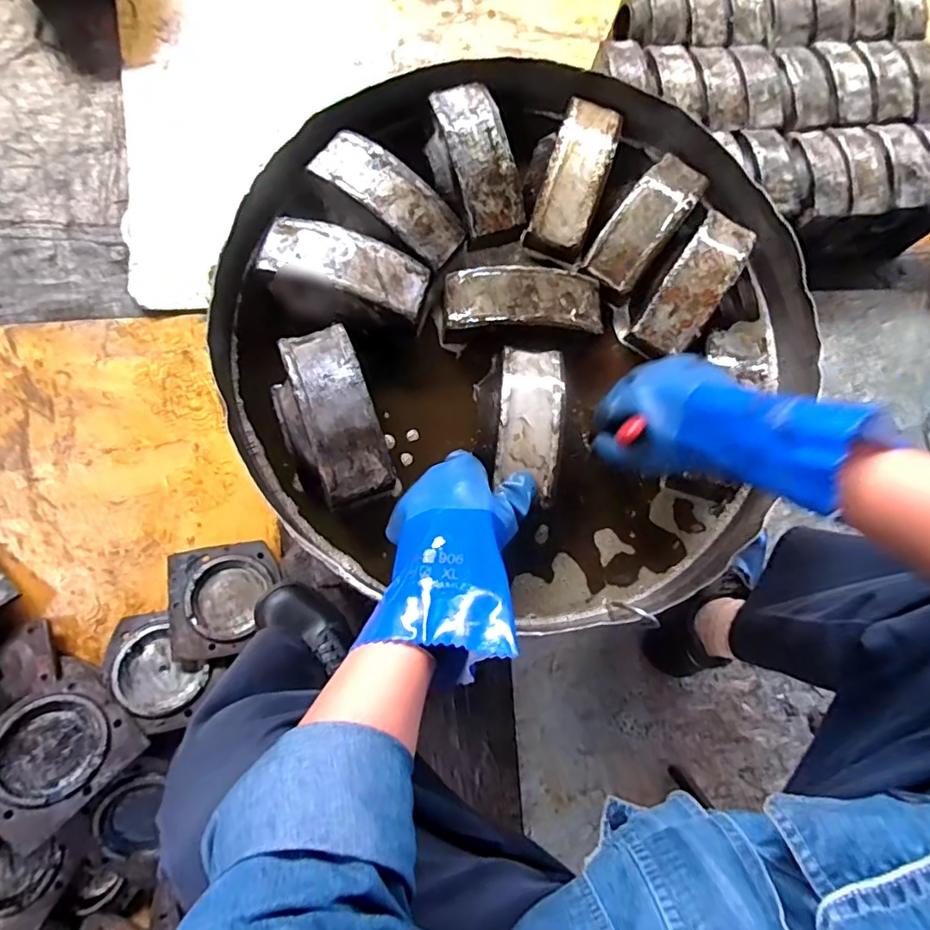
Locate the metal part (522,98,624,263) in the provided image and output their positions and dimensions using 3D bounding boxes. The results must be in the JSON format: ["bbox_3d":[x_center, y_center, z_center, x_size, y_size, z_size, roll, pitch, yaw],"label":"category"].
[{"bbox_3d":[0.117,-0.308,0.594,0.063,0.054,0.160,19,79,-3],"label":"metal part"}]

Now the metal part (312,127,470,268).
[{"bbox_3d":[-0.076,-0.270,0.560,0.163,0.035,0.061,38,79,1],"label":"metal part"}]

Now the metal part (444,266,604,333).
[{"bbox_3d":[0.062,-0.164,0.556,0.161,0.034,0.062,1,80,-6],"label":"metal part"}]

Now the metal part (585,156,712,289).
[{"bbox_3d":[0.191,-0.256,0.577,0.057,0.028,0.158,38,79,1],"label":"metal part"}]

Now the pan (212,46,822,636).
[{"bbox_3d":[0.059,-0.142,0.558,0.535,0.102,0.538,1,80,-6],"label":"pan"}]

